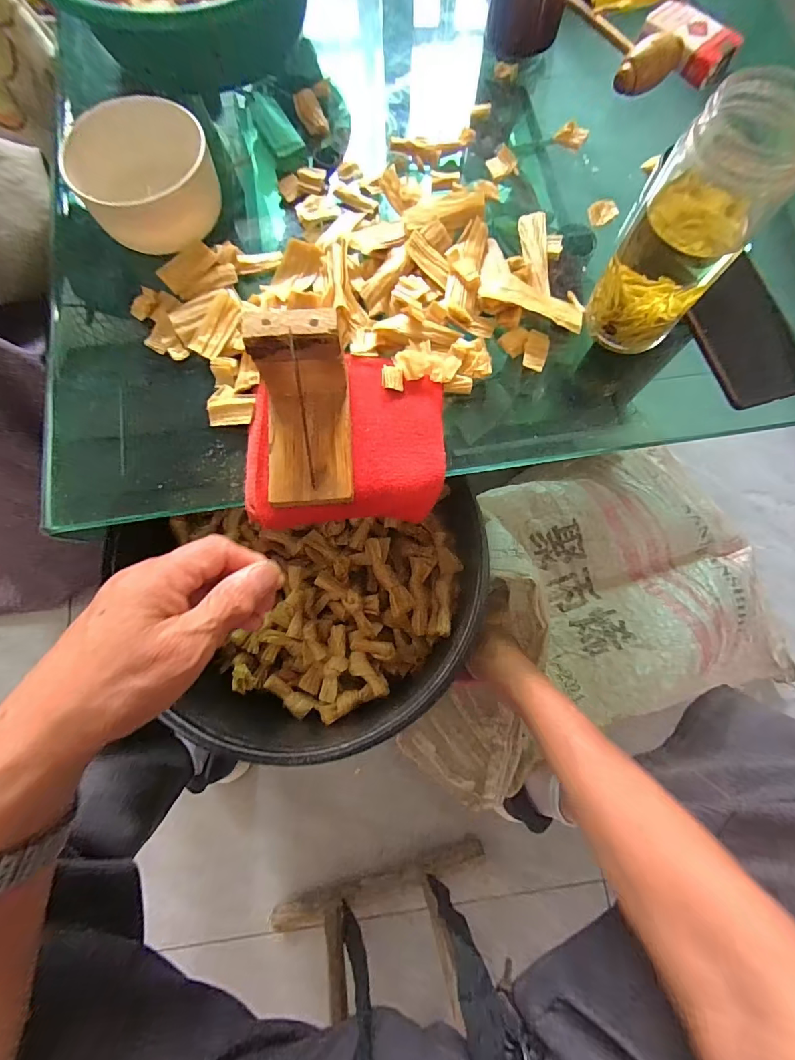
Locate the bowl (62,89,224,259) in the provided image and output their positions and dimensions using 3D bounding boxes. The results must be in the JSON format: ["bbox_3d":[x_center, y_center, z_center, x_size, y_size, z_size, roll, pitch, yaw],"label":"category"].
[{"bbox_3d":[-0.207,-0.290,0.364,0.100,0.069,0.095,0,78,-1],"label":"bowl"}]

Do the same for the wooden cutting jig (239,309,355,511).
[{"bbox_3d":[-0.065,-0.077,0.300,0.059,0.078,0.107,-4,78,-2],"label":"wooden cutting jig"}]

